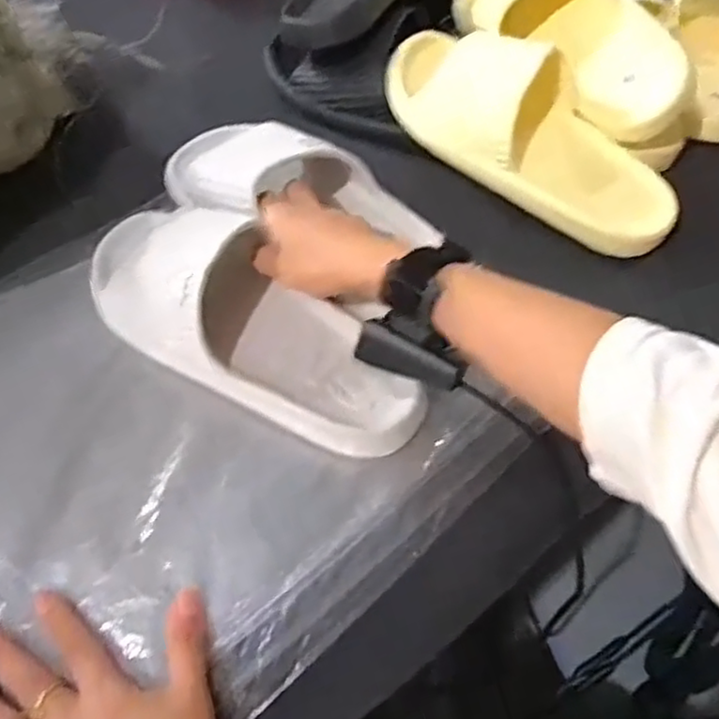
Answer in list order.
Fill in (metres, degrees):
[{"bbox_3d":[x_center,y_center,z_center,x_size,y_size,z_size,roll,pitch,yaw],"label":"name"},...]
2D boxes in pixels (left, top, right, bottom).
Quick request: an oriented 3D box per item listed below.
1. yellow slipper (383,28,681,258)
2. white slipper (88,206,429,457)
[{"bbox_3d":[0.137,-0.185,0.535,0.256,0.076,0.105,34,64,19],"label":"yellow slipper"},{"bbox_3d":[-0.077,-0.027,0.453,0.264,0.065,0.097,33,64,9],"label":"white slipper"}]

